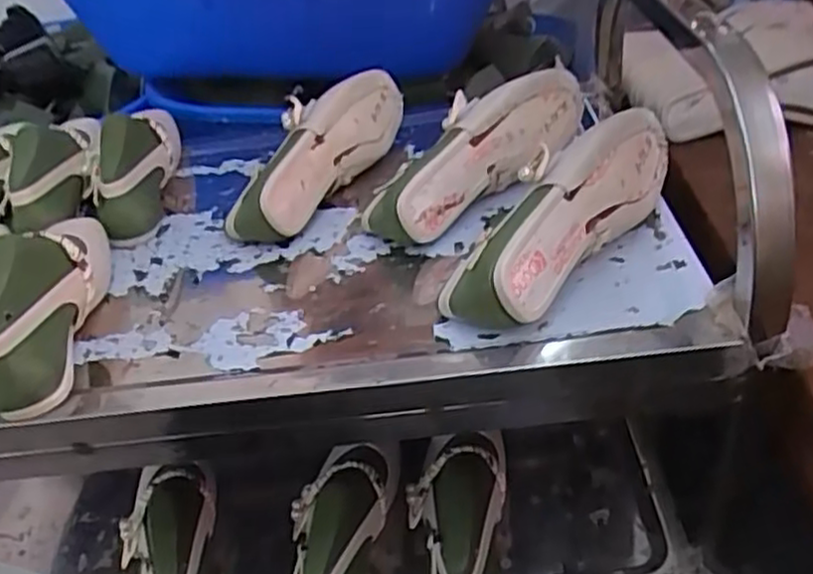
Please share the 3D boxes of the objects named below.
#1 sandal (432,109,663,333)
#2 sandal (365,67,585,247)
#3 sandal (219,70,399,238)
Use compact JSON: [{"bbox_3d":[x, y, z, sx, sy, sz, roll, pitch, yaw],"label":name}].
[{"bbox_3d":[0.117,-0.061,0.532,0.233,0.077,0.084,-41,46,-20],"label":"sandal"},{"bbox_3d":[0.065,-0.127,0.638,0.236,0.075,0.075,-37,44,-16],"label":"sandal"},{"bbox_3d":[-0.074,-0.136,0.697,0.070,0.086,0.231,19,45,34],"label":"sandal"}]

